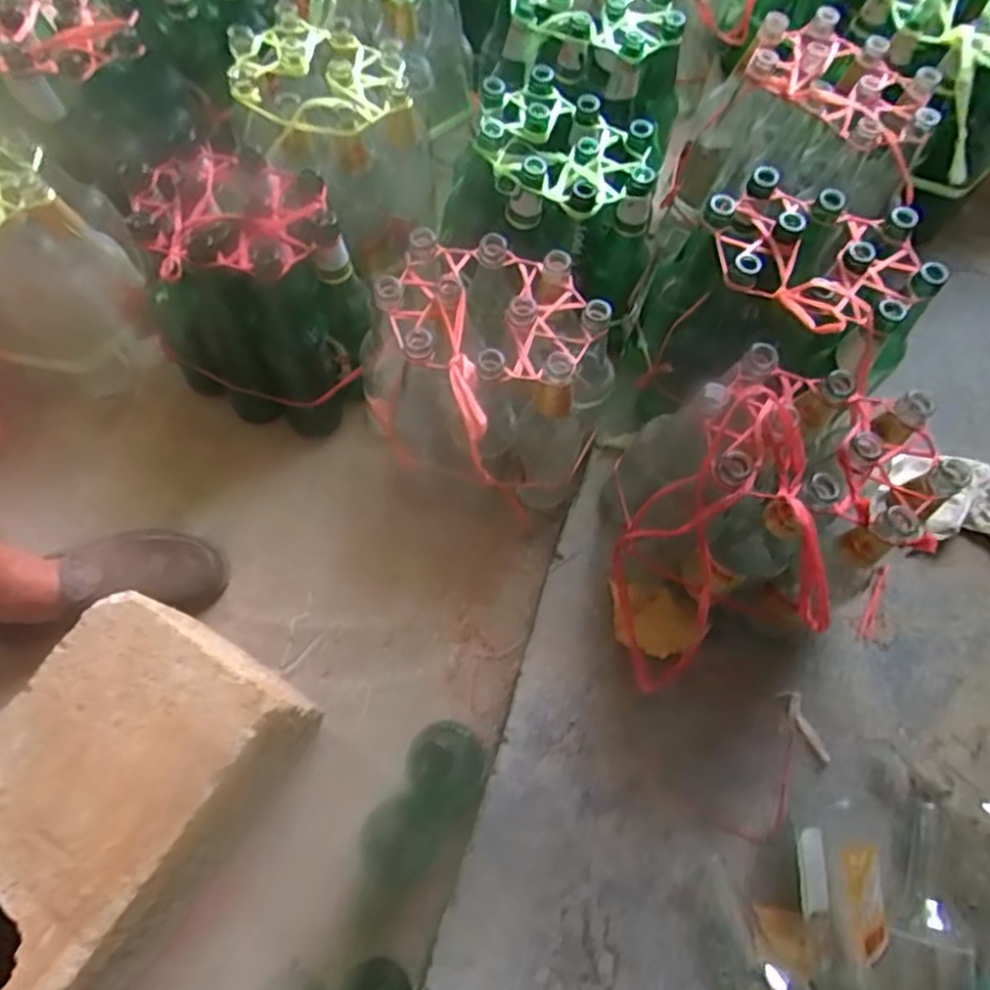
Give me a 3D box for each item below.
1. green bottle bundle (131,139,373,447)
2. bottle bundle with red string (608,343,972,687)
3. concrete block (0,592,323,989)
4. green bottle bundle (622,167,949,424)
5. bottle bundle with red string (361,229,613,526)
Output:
[{"bbox_3d":[-0.269,-0.201,0.786,0.219,0.261,0.232,-30,71,-12],"label":"green bottle bundle"},{"bbox_3d":[0.247,0.020,0.688,0.264,0.267,0.249,0,67,0],"label":"bottle bundle with red string"},{"bbox_3d":[-0.361,0.309,0.617,0.185,0.195,0.376,31,71,12],"label":"concrete block"},{"bbox_3d":[0.291,-0.180,0.764,0.214,0.283,0.222,0,67,0],"label":"green bottle bundle"},{"bbox_3d":[-0.006,-0.116,0.755,0.215,0.261,0.221,0,67,0],"label":"bottle bundle with red string"}]

